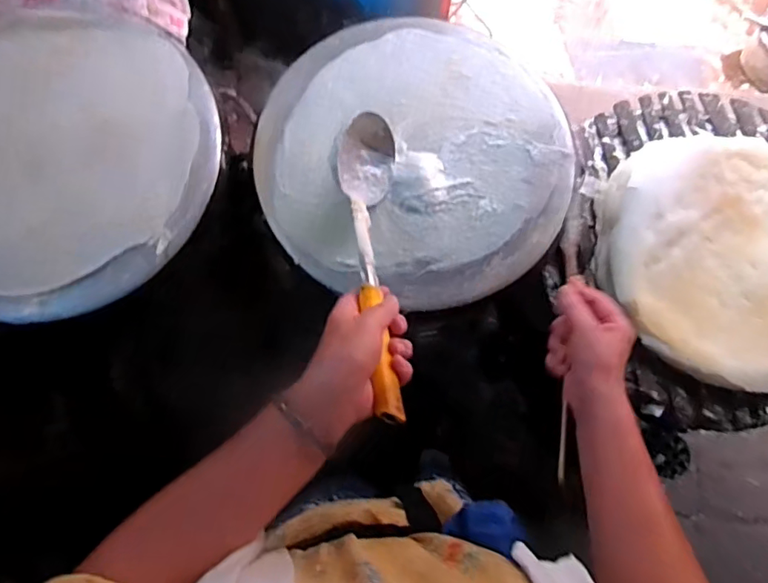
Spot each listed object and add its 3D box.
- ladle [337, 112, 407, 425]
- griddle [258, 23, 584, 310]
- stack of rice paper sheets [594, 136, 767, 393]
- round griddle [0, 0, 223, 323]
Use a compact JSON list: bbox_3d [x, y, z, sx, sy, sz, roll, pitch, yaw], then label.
[{"bbox_3d":[-0.012,-0.051,0.500,0.062,0.086,0.337,-2,47,-1],"label":"ladle"},{"bbox_3d":[0.036,-0.166,0.633,0.358,0.036,0.365,0,79,-1],"label":"griddle"},{"bbox_3d":[0.467,-0.049,0.713,0.365,0.058,0.333,29,80,5],"label":"stack of rice paper sheets"},{"bbox_3d":[-0.372,-0.154,0.590,0.349,0.025,0.353,0,79,-1],"label":"round griddle"}]

